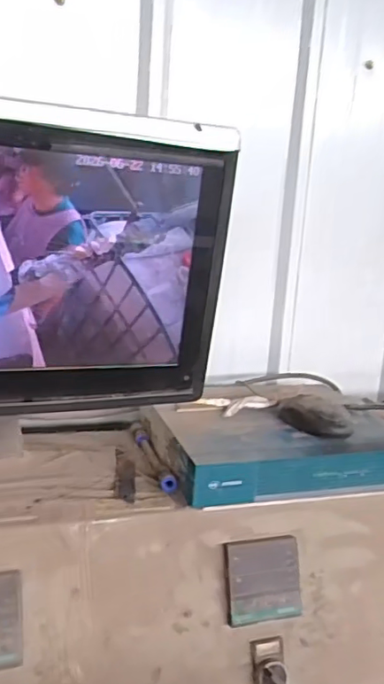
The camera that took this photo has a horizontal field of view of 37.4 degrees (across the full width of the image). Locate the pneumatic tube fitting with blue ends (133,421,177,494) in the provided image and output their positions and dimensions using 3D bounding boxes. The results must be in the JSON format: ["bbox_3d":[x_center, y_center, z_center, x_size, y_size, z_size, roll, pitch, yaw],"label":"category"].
[{"bbox_3d":[-0.042,0.118,0.602,0.017,0.012,0.158,0,13,-17],"label":"pneumatic tube fitting with blue ends"}]

